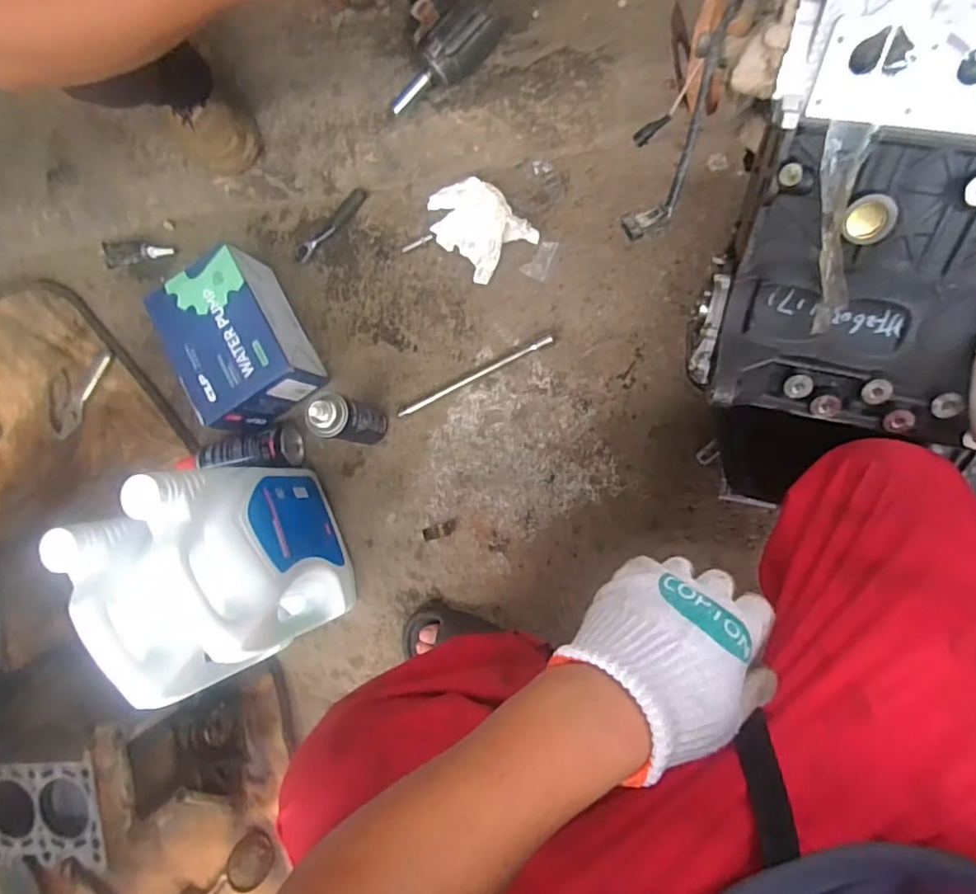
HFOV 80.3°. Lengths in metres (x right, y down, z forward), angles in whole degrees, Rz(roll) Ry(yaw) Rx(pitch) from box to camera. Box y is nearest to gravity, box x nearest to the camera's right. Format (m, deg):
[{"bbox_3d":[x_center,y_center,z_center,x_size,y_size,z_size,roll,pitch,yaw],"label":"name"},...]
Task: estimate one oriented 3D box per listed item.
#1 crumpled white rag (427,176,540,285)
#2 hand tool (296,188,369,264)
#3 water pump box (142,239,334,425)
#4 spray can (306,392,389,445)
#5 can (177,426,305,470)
[{"bbox_3d":[-0.018,-0.318,0.824,0.109,0.036,0.158,-41,81,7],"label":"crumpled white rag"},{"bbox_3d":[-0.241,-0.341,0.891,0.147,0.014,0.025,-43,80,7],"label":"hand tool"},{"bbox_3d":[-0.363,-0.149,0.842,0.163,0.116,0.215,-30,82,9],"label":"water pump box"},{"bbox_3d":[-0.183,-0.034,0.778,0.050,0.163,0.054,0,88,12],"label":"spray can"},{"bbox_3d":[-0.388,0.010,0.875,0.210,0.053,0.060,-7,86,12],"label":"can"}]

